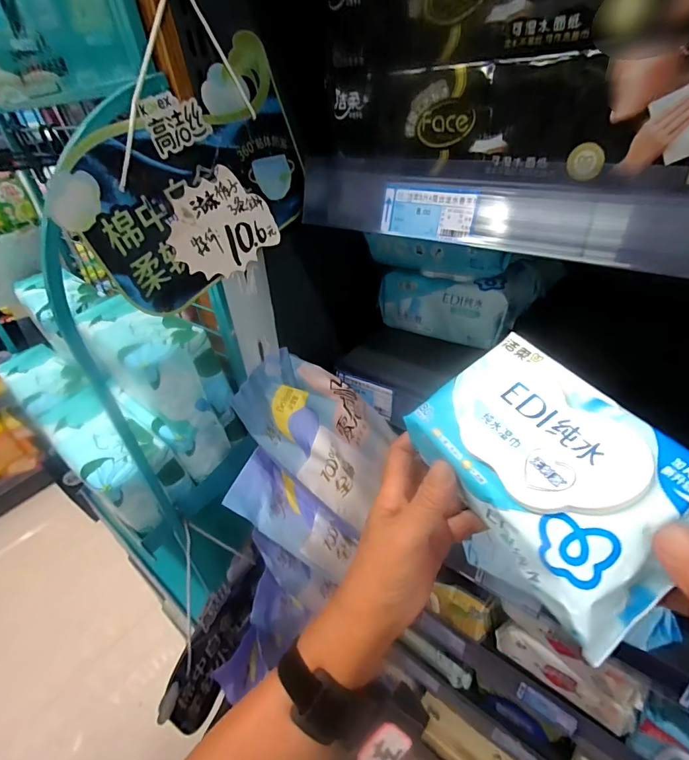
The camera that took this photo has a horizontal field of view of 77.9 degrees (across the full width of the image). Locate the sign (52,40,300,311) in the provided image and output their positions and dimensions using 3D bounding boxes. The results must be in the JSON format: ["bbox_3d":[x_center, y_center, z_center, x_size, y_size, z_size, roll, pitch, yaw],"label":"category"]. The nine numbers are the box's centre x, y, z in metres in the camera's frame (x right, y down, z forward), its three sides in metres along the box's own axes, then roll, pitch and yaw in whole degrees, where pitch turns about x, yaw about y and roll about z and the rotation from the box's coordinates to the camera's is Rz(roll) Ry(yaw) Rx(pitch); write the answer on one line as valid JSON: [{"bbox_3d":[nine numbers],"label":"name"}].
[{"bbox_3d":[-0.106,-0.161,0.348,0.010,0.134,0.235,5,52,35],"label":"sign"}]

